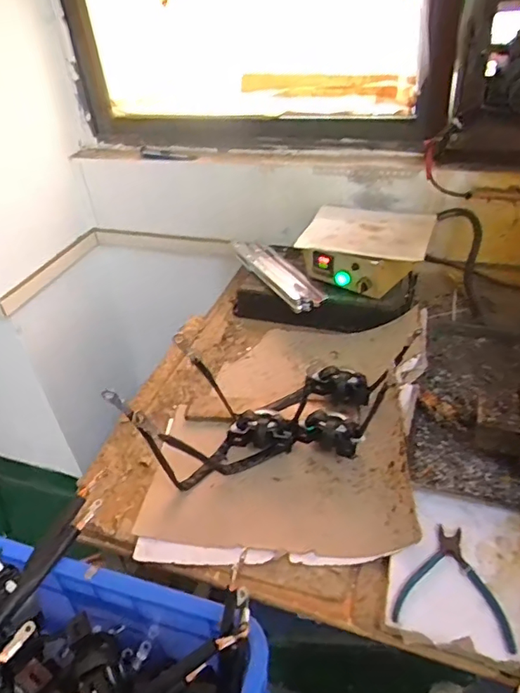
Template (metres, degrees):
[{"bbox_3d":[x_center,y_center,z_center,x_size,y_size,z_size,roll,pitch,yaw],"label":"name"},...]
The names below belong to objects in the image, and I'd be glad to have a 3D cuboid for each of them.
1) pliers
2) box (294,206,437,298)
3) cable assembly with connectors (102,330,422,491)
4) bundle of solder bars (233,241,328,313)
[{"bbox_3d":[0.235,0.277,0.587,0.127,0.016,0.133,12,41,20],"label":"pliers"},{"bbox_3d":[0.226,-0.211,1.058,0.255,0.108,0.216,12,41,21],"label":"box"},{"bbox_3d":[0.027,0.073,0.754,0.432,0.203,0.201,-10,38,-6],"label":"cable assembly with connectors"},{"bbox_3d":[0.035,-0.166,1.105,0.081,0.027,0.308,-19,40,-17],"label":"bundle of solder bars"}]

